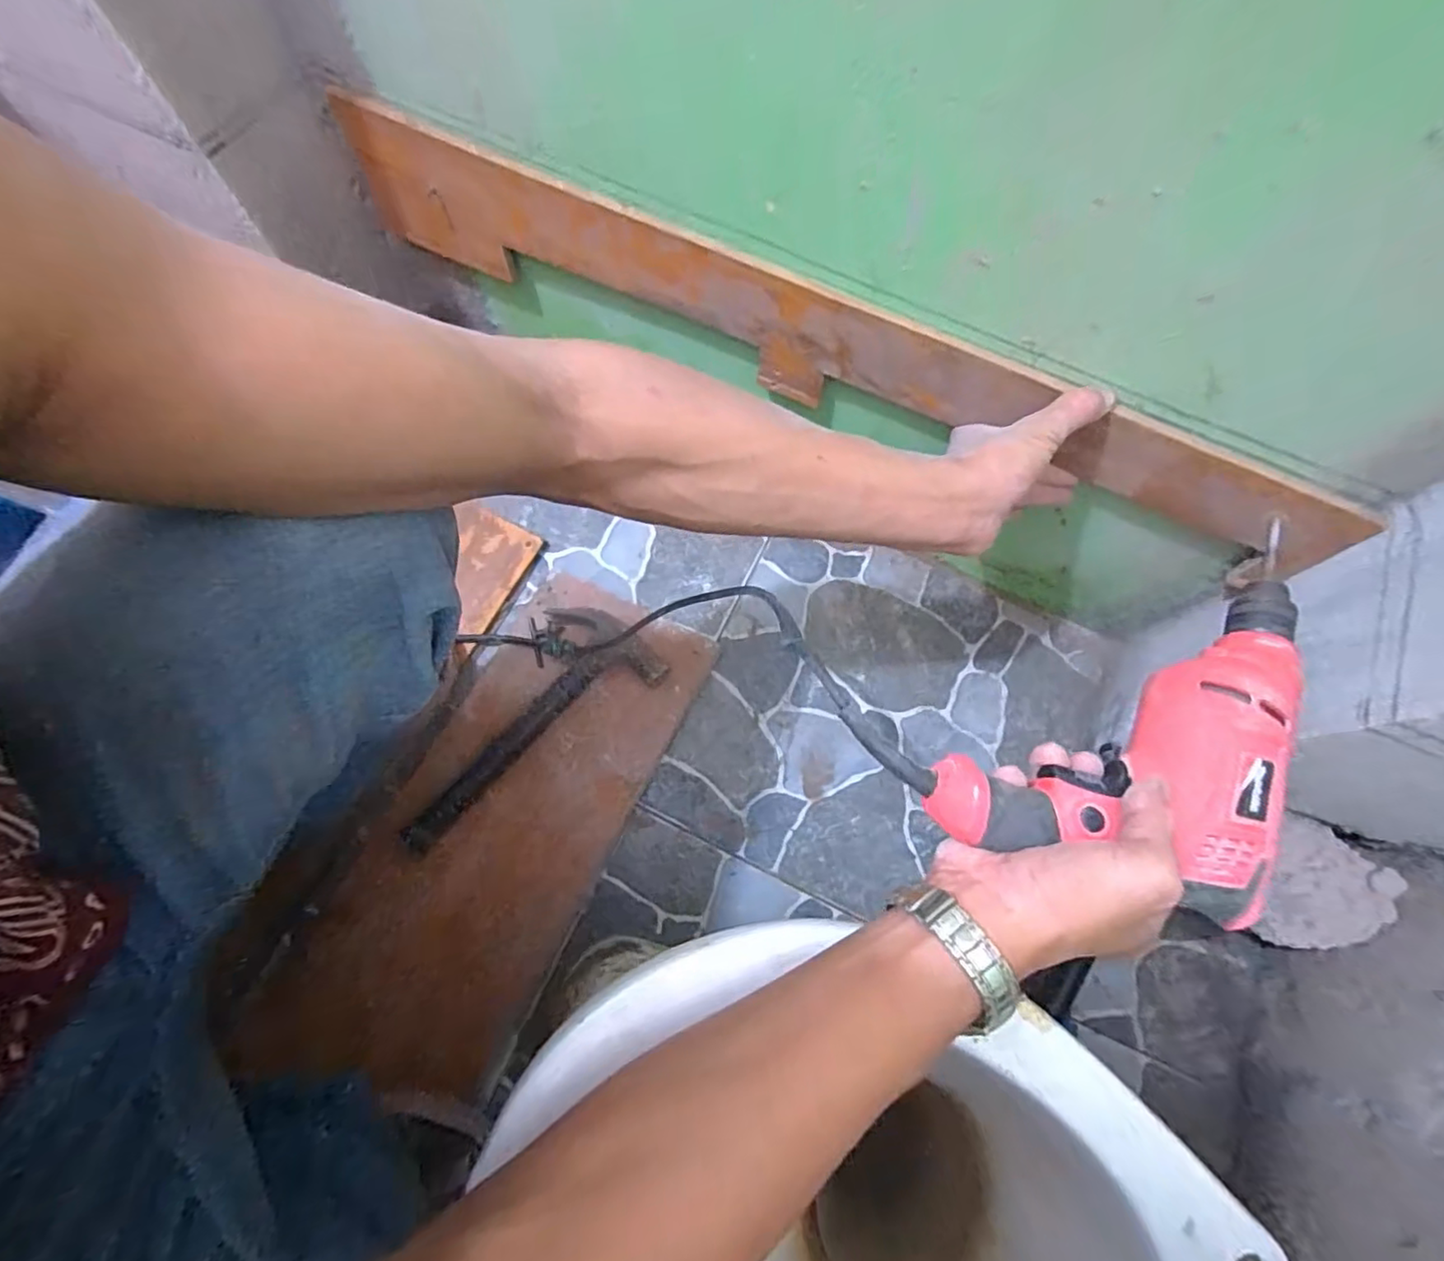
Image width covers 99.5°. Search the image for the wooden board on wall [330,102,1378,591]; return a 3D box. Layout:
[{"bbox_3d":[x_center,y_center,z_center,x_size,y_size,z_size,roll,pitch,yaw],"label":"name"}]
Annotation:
[{"bbox_3d":[0.044,-0.238,0.492,0.833,0.113,0.023,26,72,10],"label":"wooden board on wall"}]

